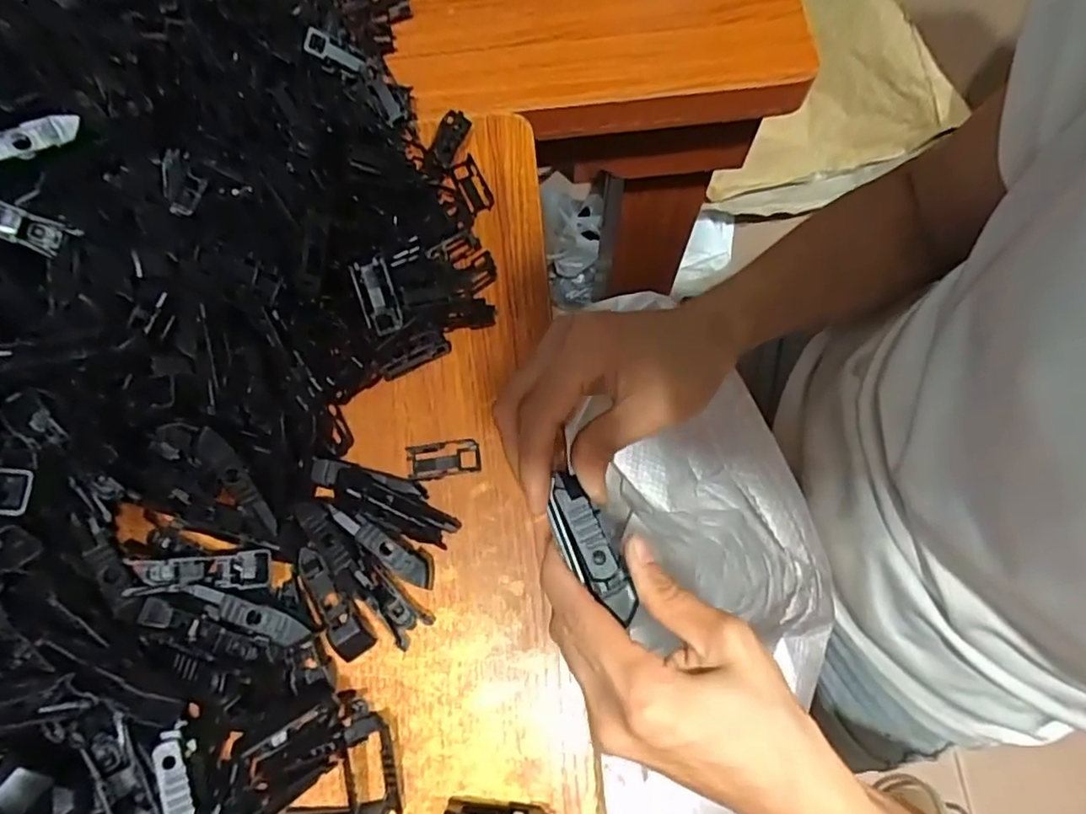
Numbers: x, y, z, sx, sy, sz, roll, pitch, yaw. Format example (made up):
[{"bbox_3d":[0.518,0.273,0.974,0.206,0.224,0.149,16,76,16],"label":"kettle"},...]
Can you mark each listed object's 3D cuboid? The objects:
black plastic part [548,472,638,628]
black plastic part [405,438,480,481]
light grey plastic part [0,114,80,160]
[{"bbox_3d":[0.019,0.059,0.255,0.018,0.005,0.062,-27,83,-8],"label":"black plastic part"},{"bbox_3d":[-0.056,0.029,0.351,0.041,0.004,0.020,-7,73,-2],"label":"black plastic part"},{"bbox_3d":[-0.256,-0.126,0.299,0.062,0.013,0.007,-31,75,-22],"label":"light grey plastic part"}]

